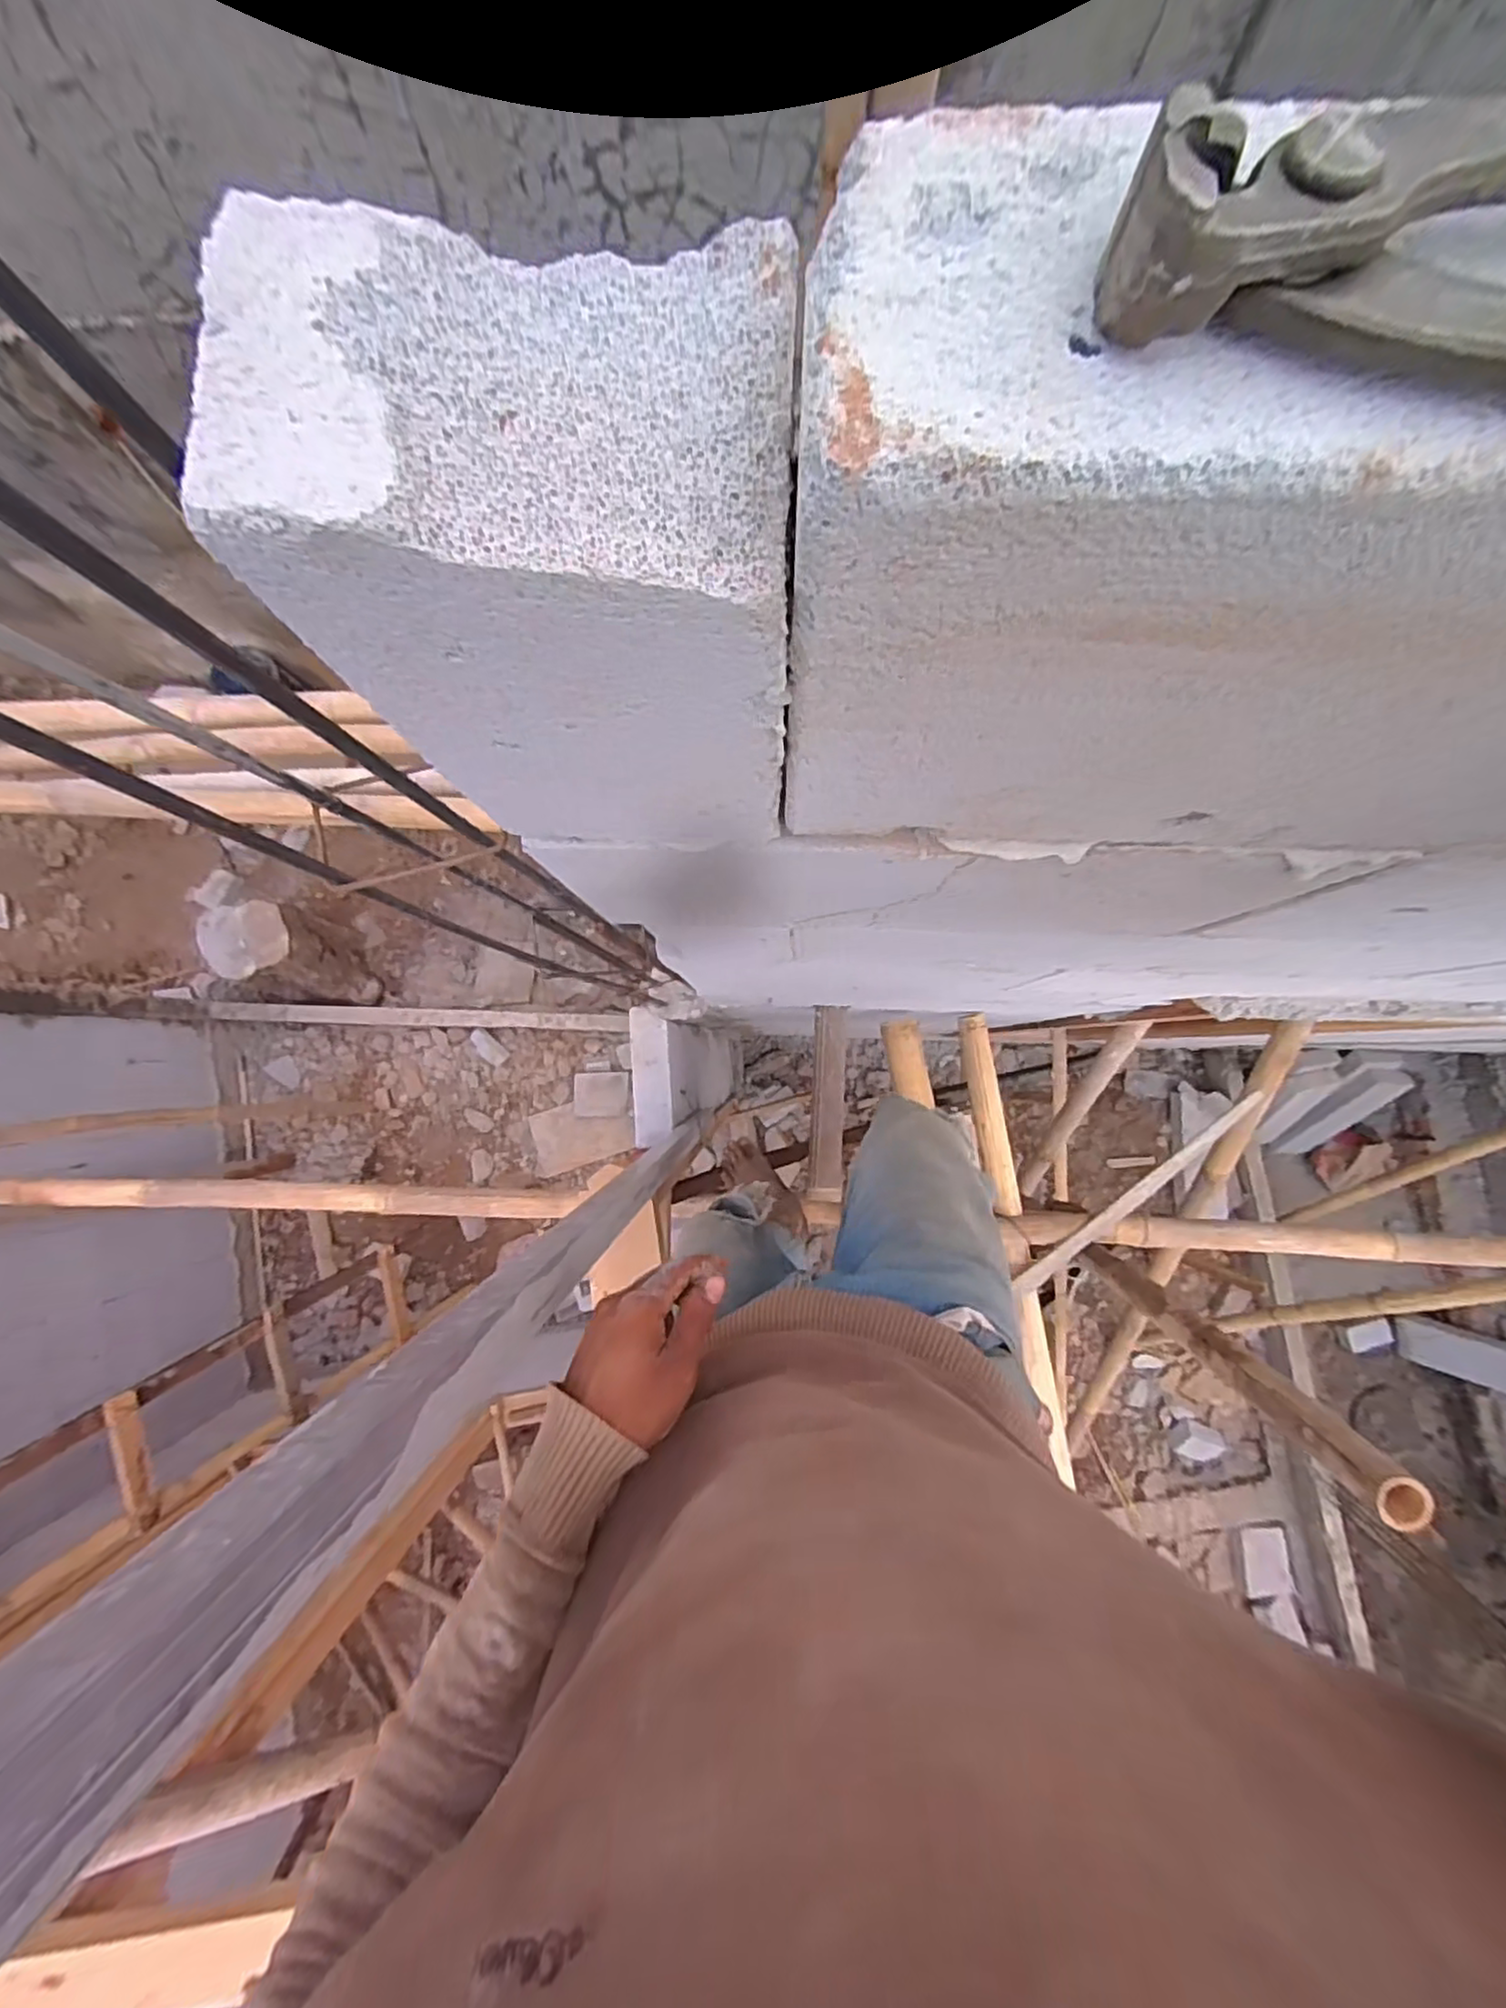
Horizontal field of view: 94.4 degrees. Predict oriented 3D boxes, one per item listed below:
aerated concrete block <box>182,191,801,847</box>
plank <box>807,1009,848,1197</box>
[{"bbox_3d":[-0.049,-0.115,0.228,0.121,0.183,0.085,5,87,2],"label":"aerated concrete block"},{"bbox_3d":[0.135,0.175,1.247,0.061,0.027,0.339,2,86,2],"label":"plank"}]

